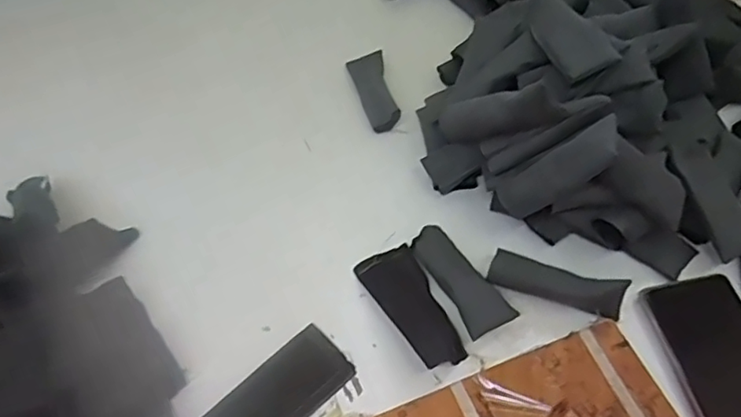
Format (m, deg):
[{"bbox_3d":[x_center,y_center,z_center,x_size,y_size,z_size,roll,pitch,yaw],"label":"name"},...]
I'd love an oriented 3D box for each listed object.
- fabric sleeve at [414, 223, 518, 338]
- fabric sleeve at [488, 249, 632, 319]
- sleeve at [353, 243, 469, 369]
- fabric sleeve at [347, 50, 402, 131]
[{"bbox_3d":[0.073,0.056,0.474,0.039,0.013,0.101,-25,57,-14],"label":"fabric sleeve"},{"bbox_3d":[0.147,0.059,0.460,0.101,0.031,0.027,16,57,14],"label":"fabric sleeve"},{"bbox_3d":[0.033,0.075,0.465,0.048,0.012,0.110,-25,57,-14],"label":"sleeve"},{"bbox_3d":[0.003,-0.125,0.604,0.038,0.020,0.109,-11,55,-4],"label":"fabric sleeve"}]

